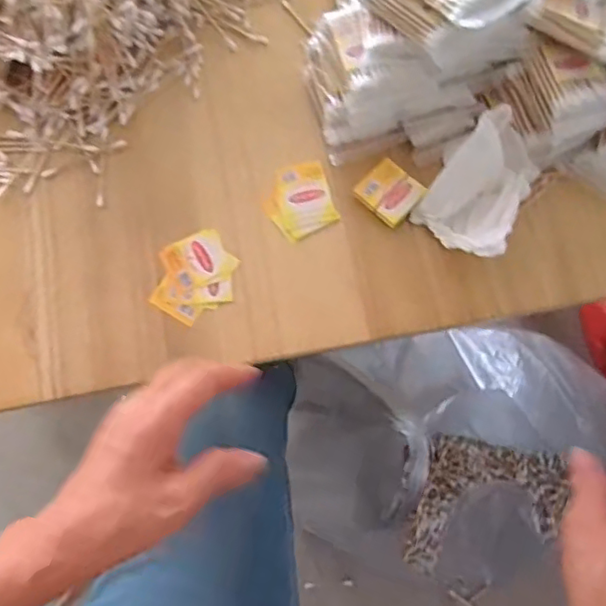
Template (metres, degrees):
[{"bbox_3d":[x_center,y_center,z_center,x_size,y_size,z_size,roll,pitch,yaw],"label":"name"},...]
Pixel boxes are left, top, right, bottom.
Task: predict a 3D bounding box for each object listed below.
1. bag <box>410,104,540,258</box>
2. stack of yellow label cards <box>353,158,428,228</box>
[{"bbox_3d":[0.141,-0.090,0.464,0.073,0.056,0.104,37,77,8],"label":"bag"},{"bbox_3d":[0.070,-0.087,0.479,0.044,0.016,0.041,42,78,9],"label":"stack of yellow label cards"}]

